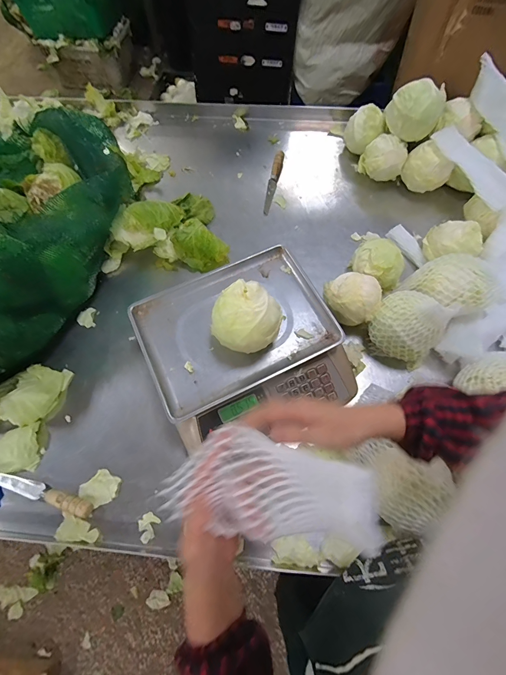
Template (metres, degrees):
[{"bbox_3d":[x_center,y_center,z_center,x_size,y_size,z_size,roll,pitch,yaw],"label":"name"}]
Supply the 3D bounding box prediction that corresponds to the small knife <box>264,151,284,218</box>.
[{"bbox_3d":[0.055,-0.406,0.827,0.025,0.027,0.190,11,69,7],"label":"small knife"}]

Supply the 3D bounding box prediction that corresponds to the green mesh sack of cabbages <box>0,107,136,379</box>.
[{"bbox_3d":[-0.527,-0.233,0.656,0.414,0.223,0.658,6,68,5],"label":"green mesh sack of cabbages"}]

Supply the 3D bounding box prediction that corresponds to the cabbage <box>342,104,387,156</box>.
[{"bbox_3d":[0.292,-0.542,0.829,0.101,0.082,0.088,15,69,8],"label":"cabbage"}]

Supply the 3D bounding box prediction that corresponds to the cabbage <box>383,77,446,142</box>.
[{"bbox_3d":[0.379,-0.538,0.750,0.122,0.089,0.099,24,71,11],"label":"cabbage"}]

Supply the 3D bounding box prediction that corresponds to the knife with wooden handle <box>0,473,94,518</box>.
[{"bbox_3d":[-0.365,0.268,0.544,0.187,0.021,0.025,13,69,7],"label":"knife with wooden handle"}]

